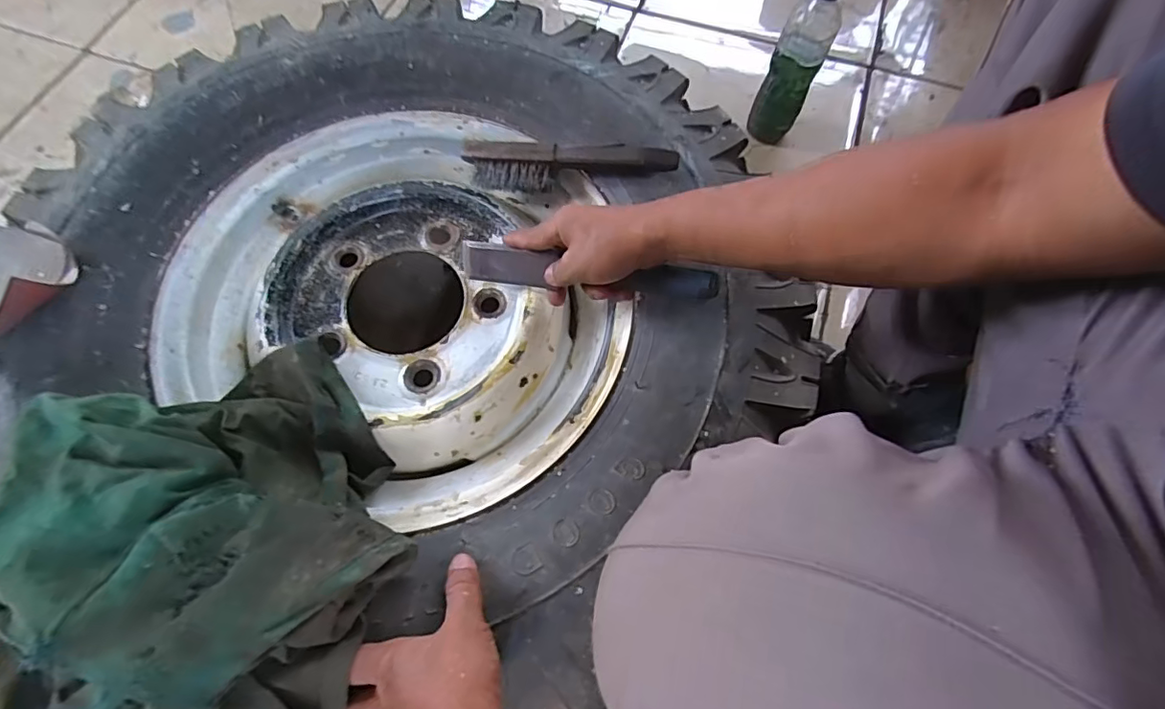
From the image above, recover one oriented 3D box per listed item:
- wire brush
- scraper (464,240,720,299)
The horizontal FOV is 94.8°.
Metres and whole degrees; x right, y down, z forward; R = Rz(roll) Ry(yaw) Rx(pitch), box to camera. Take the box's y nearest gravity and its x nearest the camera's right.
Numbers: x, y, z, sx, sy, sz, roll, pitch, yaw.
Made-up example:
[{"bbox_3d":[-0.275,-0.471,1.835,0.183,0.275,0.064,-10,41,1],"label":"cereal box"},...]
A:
[{"bbox_3d":[-0.019,-0.190,0.536,0.222,0.030,0.039,5,67,19],"label":"wire brush"},{"bbox_3d":[-0.003,-0.076,0.481,0.251,0.023,0.036,10,108,25],"label":"scraper"}]

